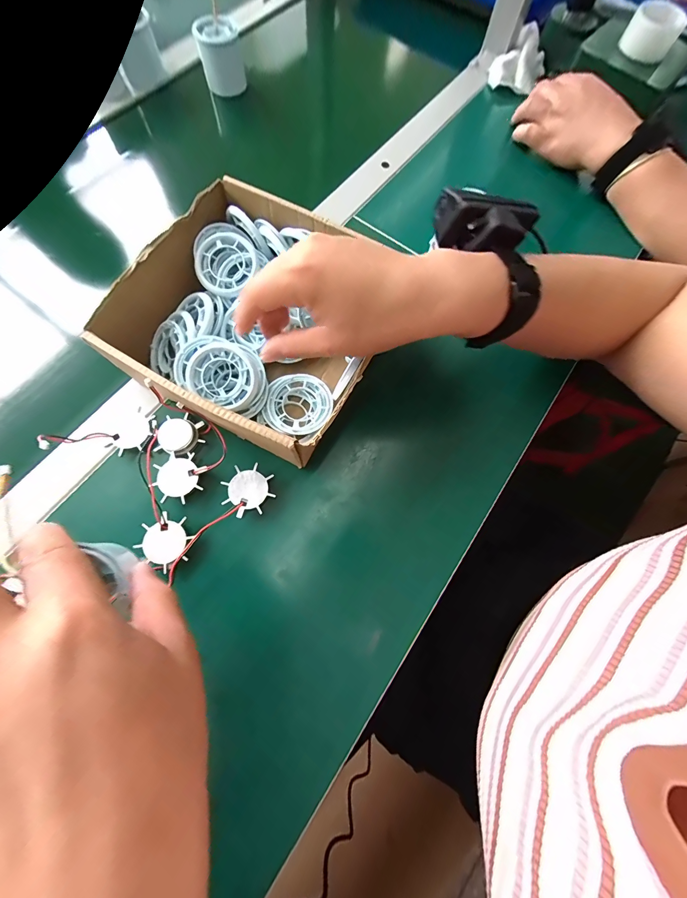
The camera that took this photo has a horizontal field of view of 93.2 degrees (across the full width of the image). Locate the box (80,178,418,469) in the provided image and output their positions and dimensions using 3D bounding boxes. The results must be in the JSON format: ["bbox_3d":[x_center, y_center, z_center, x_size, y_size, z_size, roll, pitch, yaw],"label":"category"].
[{"bbox_3d":[-0.073,-0.111,0.287,0.203,0.070,0.192,26,74,5],"label":"box"}]

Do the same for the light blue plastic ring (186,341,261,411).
[{"bbox_3d":[-0.100,-0.062,0.276,0.058,0.008,0.052,43,88,-7],"label":"light blue plastic ring"}]

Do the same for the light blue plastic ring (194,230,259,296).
[{"bbox_3d":[-0.109,-0.171,0.302,0.056,0.015,0.056,0,95,-5],"label":"light blue plastic ring"}]

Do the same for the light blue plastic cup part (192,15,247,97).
[{"bbox_3d":[-0.161,-0.516,0.429,0.054,0.058,0.045,-17,75,-7],"label":"light blue plastic cup part"}]

